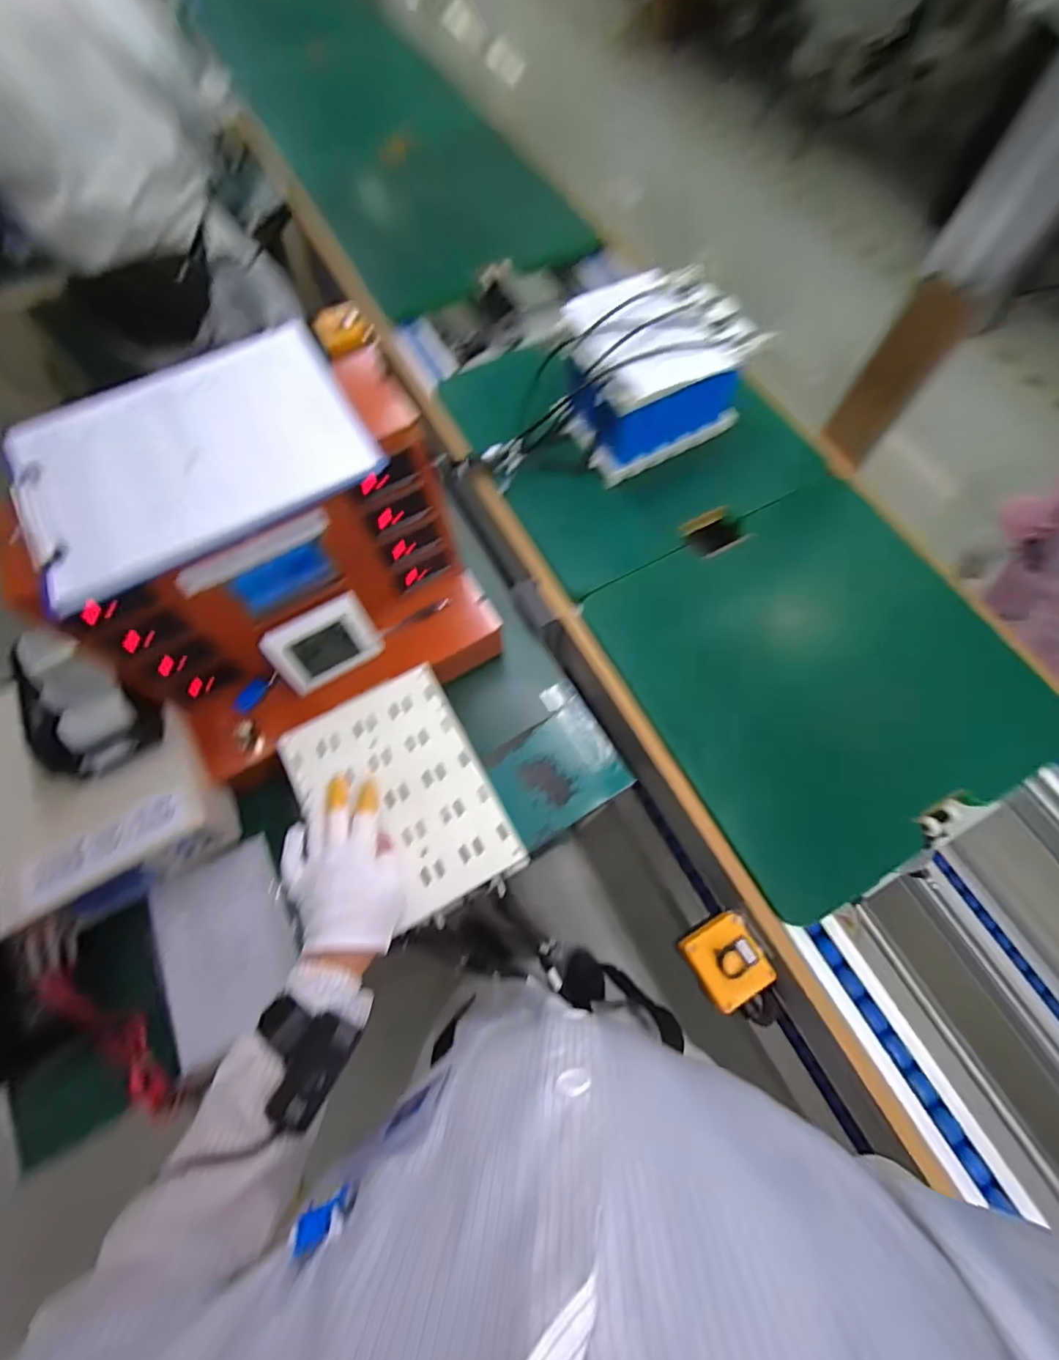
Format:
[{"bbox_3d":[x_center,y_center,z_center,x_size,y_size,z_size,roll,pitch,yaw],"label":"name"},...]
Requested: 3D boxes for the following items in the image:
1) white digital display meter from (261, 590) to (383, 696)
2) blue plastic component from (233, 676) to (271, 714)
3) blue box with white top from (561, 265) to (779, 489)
[{"bbox_3d":[-0.247,-0.044,0.633,0.126,0.095,0.023,-29,47,-17],"label":"white digital display meter"},{"bbox_3d":[-0.349,0.019,0.656,0.021,0.010,0.050,28,73,9],"label":"blue plastic component"},{"bbox_3d":[0.179,-0.462,0.802,0.238,0.164,0.199,-27,73,-9],"label":"blue box with white top"}]

